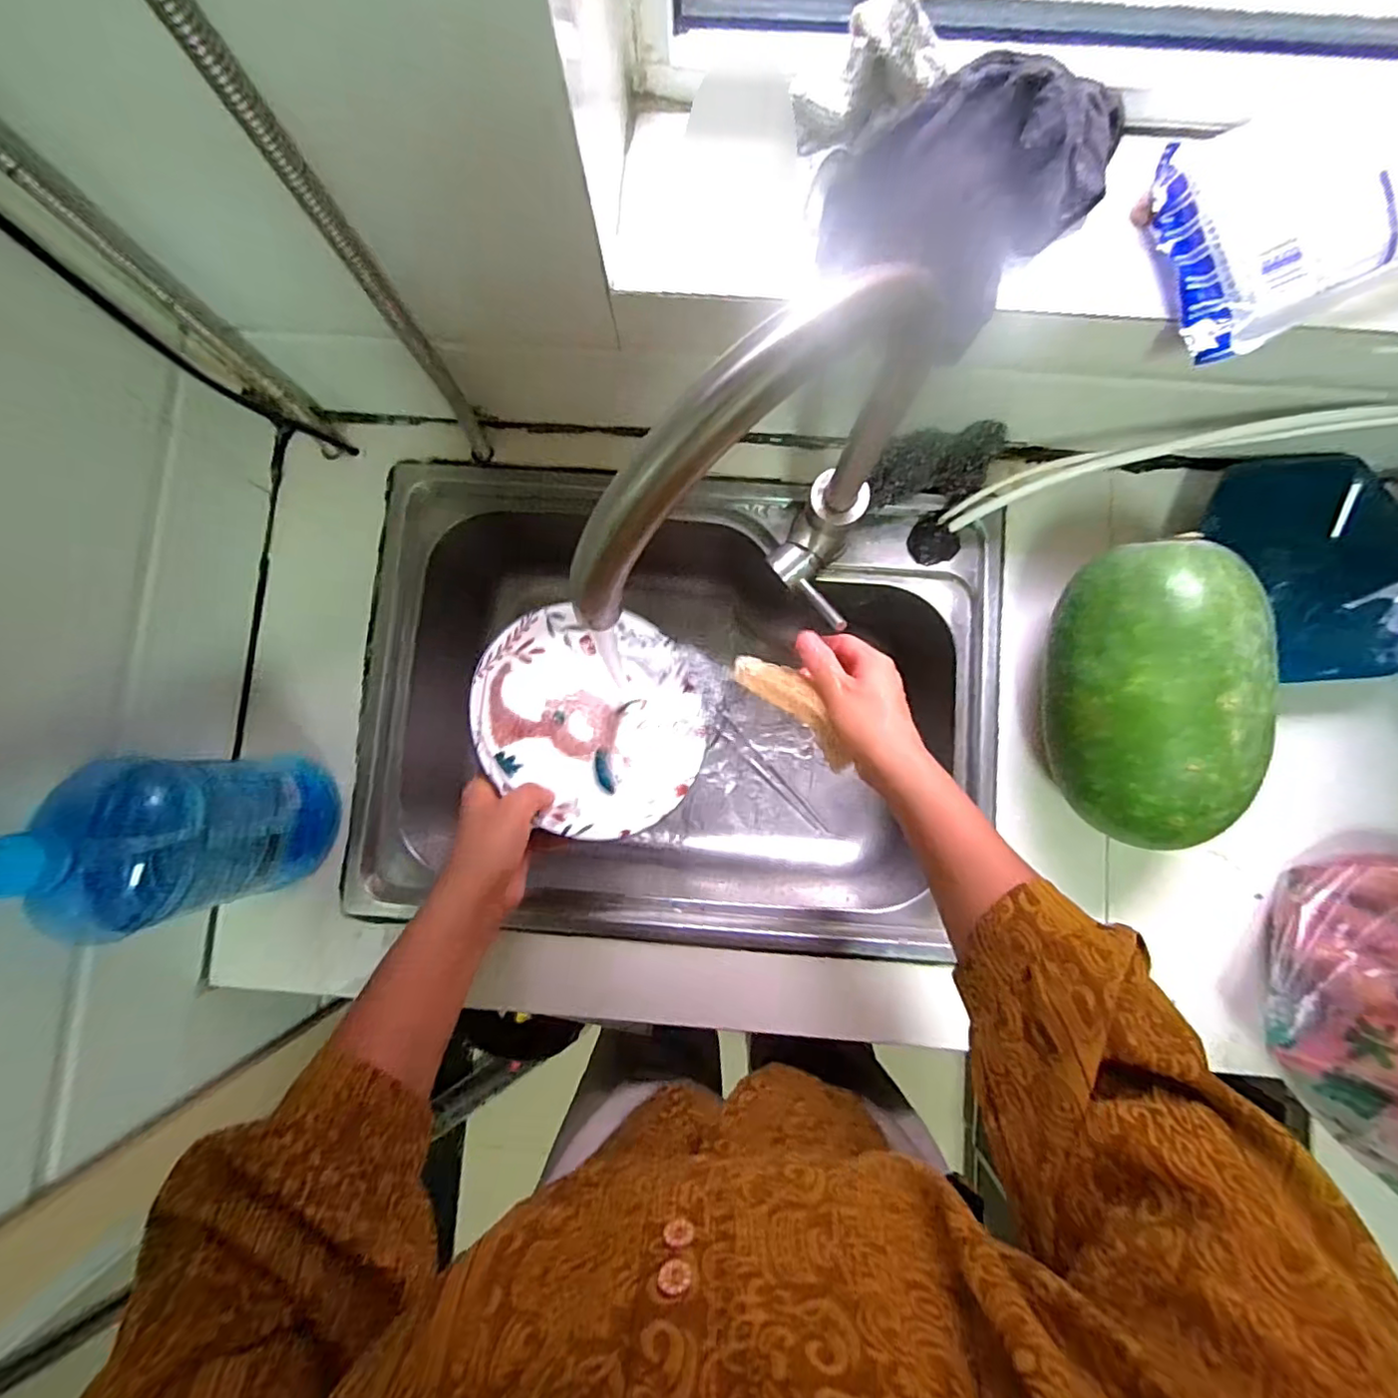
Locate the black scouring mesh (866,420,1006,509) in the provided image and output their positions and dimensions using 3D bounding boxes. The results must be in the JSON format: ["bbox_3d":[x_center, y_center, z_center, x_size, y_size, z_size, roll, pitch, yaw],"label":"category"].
[{"bbox_3d":[0.209,-0.210,0.550,0.127,0.052,0.062,-6,85,1],"label":"black scouring mesh"}]

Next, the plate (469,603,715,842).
[{"bbox_3d":[-0.084,0.015,0.503,0.190,0.038,0.183,7,72,-21],"label":"plate"}]

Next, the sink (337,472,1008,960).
[{"bbox_3d":[-0.018,0.013,0.648,0.593,0.194,0.436,4,85,2],"label":"sink"}]

